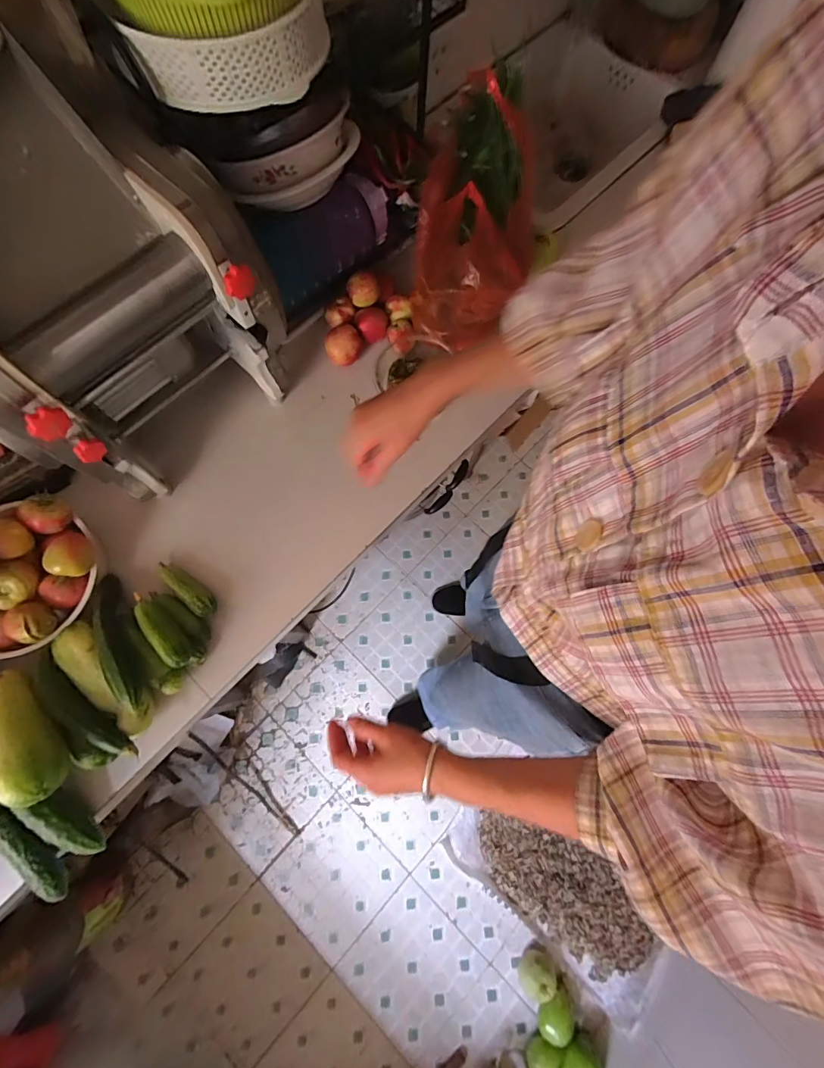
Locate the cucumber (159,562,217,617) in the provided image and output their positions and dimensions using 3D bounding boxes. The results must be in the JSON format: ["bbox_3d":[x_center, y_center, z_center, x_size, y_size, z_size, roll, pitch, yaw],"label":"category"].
[{"bbox_3d":[-0.332,0.076,0.616,0.109,0.024,0.031,40,78,8],"label":"cucumber"}]

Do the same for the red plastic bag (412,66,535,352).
[{"bbox_3d":[0.097,-0.476,0.651,0.166,0.132,0.313,5,93,-1],"label":"red plastic bag"}]

